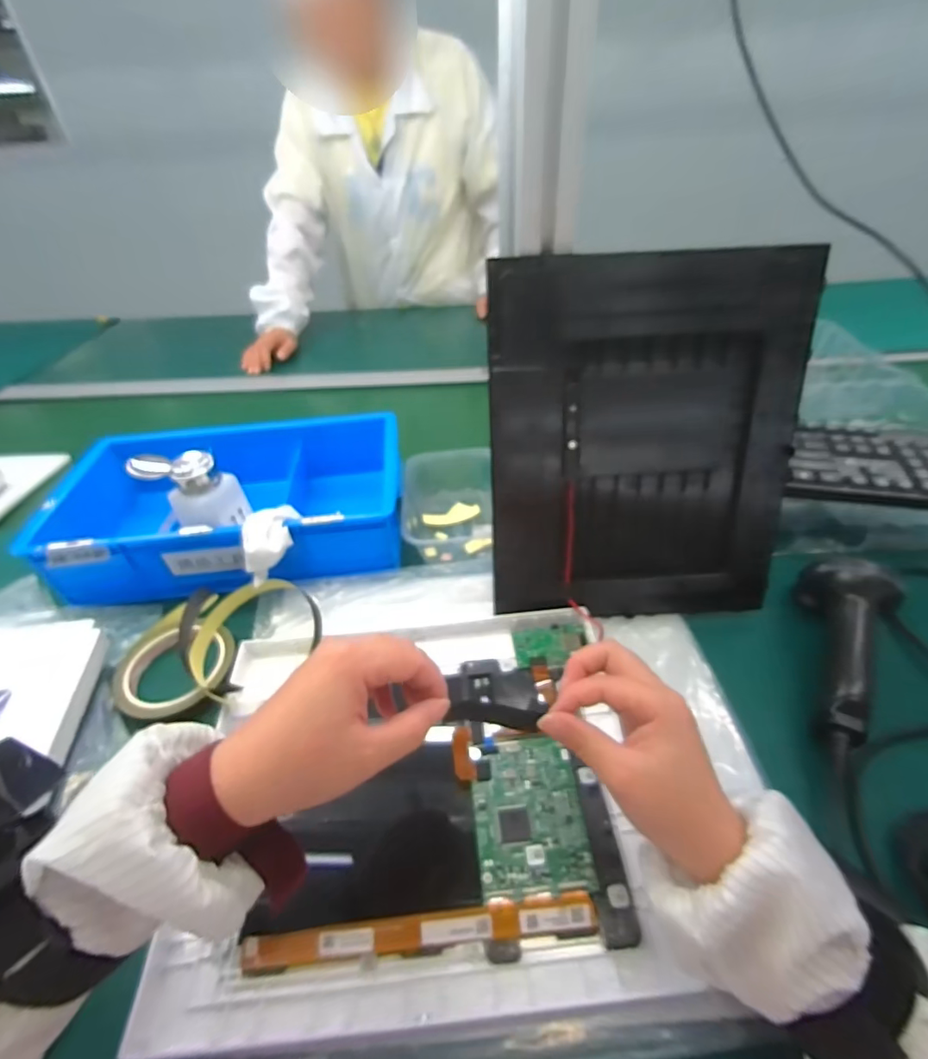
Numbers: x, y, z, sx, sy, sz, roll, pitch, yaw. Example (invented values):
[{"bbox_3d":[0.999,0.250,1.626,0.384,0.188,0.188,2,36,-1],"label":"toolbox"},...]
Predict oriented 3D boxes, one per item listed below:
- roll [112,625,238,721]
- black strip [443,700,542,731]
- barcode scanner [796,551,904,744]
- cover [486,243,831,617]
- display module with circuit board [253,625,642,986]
[{"bbox_3d":[-0.262,0.126,0.449,0.110,0.025,0.089,5,42,10],"label":"roll"},{"bbox_3d":[0.016,0.099,0.268,0.047,0.004,0.011,7,77,2],"label":"black strip"},{"bbox_3d":[0.313,0.101,0.405,0.063,0.062,0.161,15,57,20],"label":"barcode scanner"},{"bbox_3d":[0.146,-0.060,0.405,0.246,0.287,0.018,-3,21,-2],"label":"cover"},{"bbox_3d":[-0.012,0.168,0.360,0.217,0.014,0.213,-4,41,0],"label":"display module with circuit board"}]

